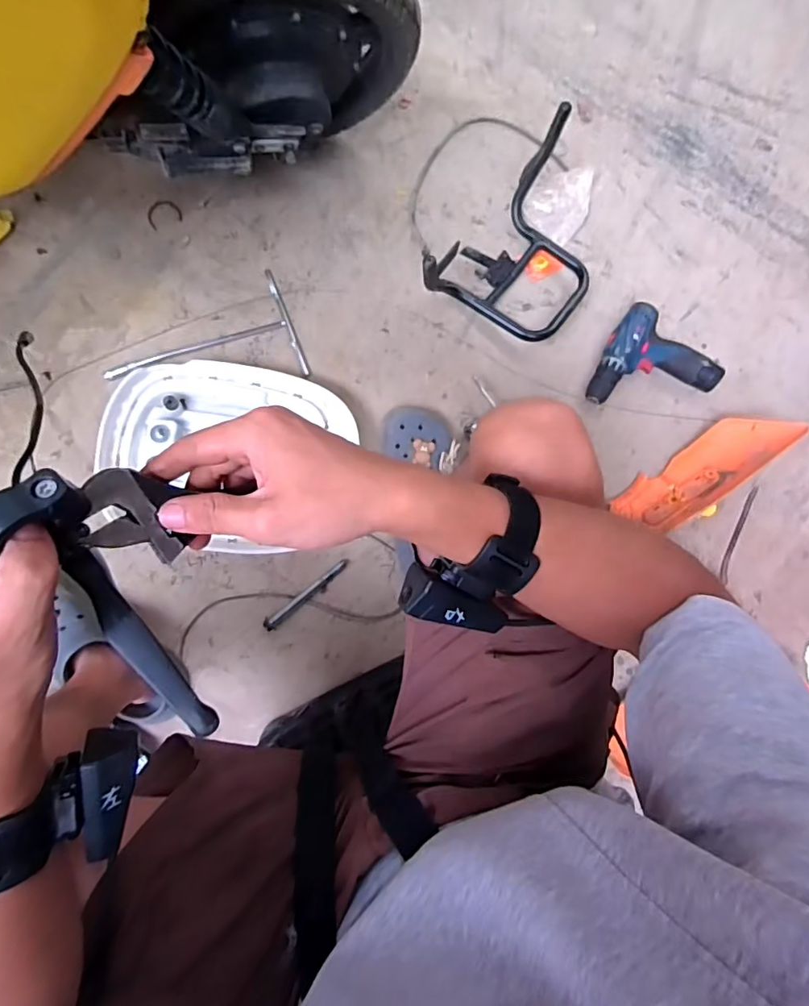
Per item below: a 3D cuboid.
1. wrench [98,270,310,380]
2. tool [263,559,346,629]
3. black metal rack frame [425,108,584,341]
[{"bbox_3d":[-0.305,-0.237,0.781,0.275,0.022,0.170,-21,88,-9],"label":"wrench"},{"bbox_3d":[-0.143,0.136,0.768,0.149,0.014,0.020,-37,91,-9],"label":"tool"},{"bbox_3d":[0.197,-0.378,0.805,0.206,0.143,0.328,40,81,-3],"label":"black metal rack frame"}]

